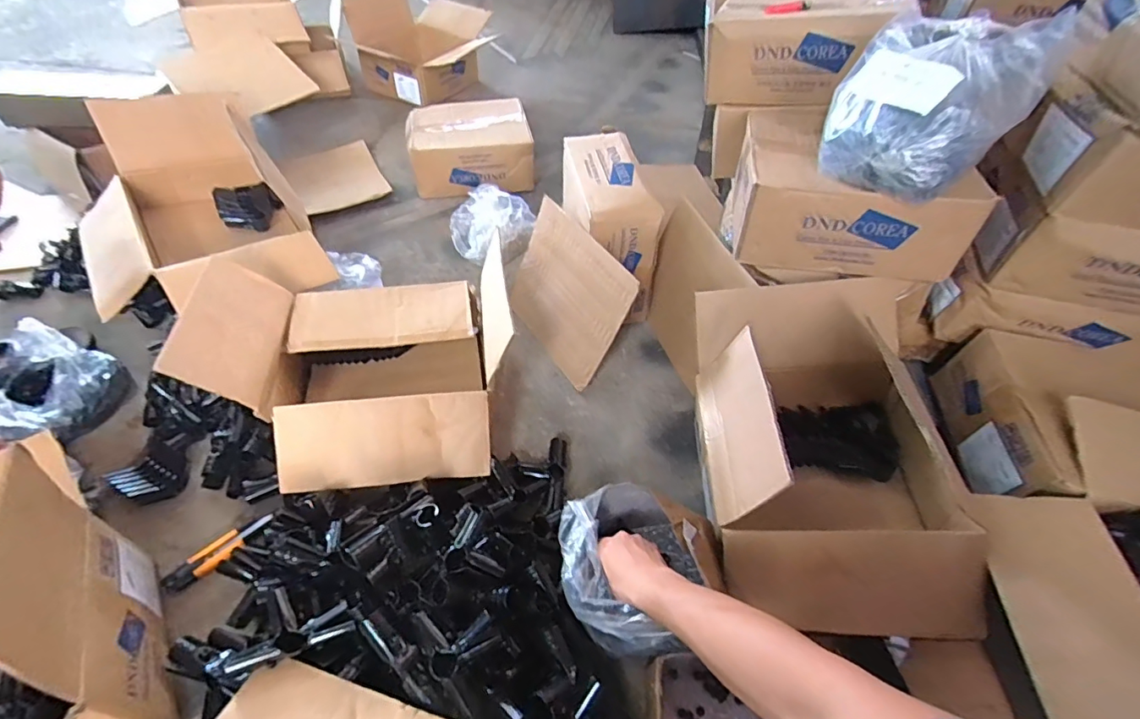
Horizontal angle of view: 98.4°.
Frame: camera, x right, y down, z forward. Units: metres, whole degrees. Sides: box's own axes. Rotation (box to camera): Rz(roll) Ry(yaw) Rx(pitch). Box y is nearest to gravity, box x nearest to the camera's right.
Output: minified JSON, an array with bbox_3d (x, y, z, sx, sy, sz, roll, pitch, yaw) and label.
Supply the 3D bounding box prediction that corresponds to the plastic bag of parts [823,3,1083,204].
[{"bbox_3d":[0.506,-0.366,0.687,0.216,0.158,0.294,35,56,23],"label":"plastic bag of parts"}]

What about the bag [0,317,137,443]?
[{"bbox_3d":[-0.894,0.041,0.823,0.217,0.135,0.191,18,51,11],"label":"bag"}]

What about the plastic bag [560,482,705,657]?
[{"bbox_3d":[0.076,0.275,0.675,0.193,0.107,0.207,21,52,13],"label":"plastic bag"}]

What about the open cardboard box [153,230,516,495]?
[{"bbox_3d":[-0.327,0.021,0.818,0.443,0.261,0.364,-7,51,-10],"label":"open cardboard box"}]

